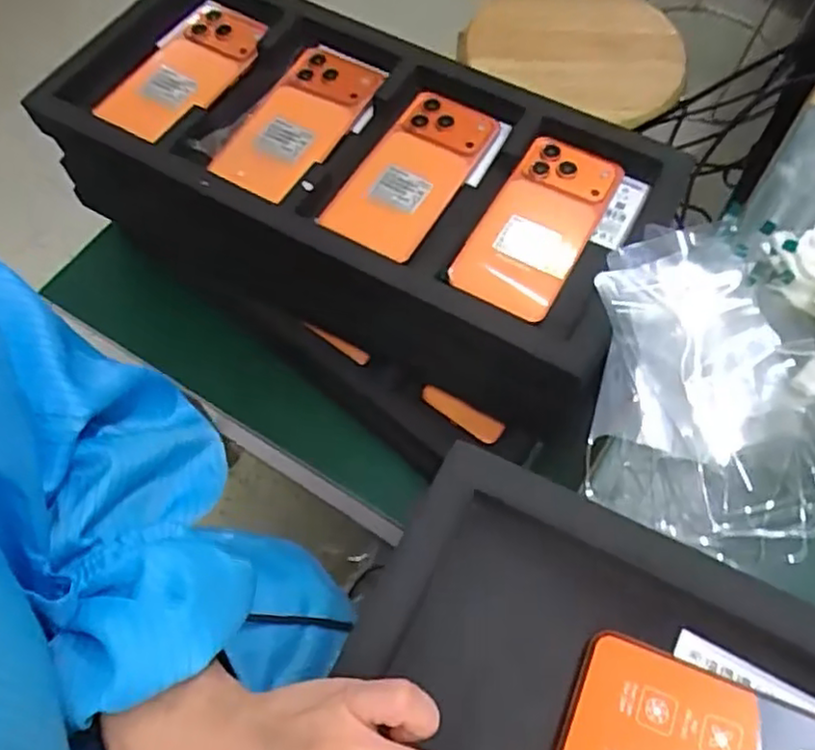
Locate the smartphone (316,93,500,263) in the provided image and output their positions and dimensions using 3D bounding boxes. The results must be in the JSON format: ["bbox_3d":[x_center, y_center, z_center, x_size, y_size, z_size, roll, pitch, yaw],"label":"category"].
[{"bbox_3d":[0.003,-0.157,0.523,0.076,0.017,0.159,27,68,13],"label":"smartphone"}]

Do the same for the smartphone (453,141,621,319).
[{"bbox_3d":[0.097,-0.115,0.506,0.077,0.012,0.156,27,67,14],"label":"smartphone"}]

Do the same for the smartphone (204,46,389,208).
[{"bbox_3d":[-0.084,-0.204,0.544,0.071,0.016,0.165,26,67,12],"label":"smartphone"}]

